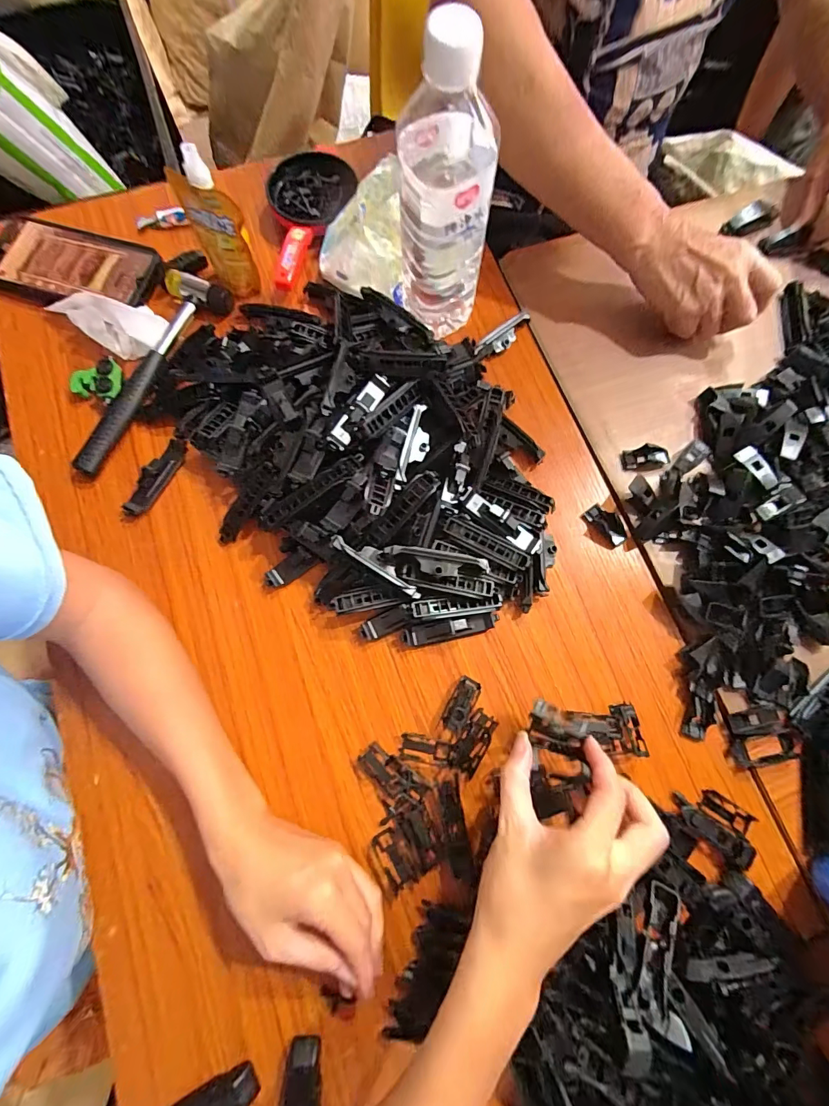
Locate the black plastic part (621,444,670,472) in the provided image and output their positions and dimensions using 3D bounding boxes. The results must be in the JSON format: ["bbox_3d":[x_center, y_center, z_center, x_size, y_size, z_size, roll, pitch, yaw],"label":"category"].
[{"bbox_3d":[0.213,-0.086,0.397,0.042,0.009,0.022,-7,76,-2],"label":"black plastic part"}]

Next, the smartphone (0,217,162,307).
[{"bbox_3d":[-0.337,-0.285,0.423,0.175,0.013,0.073,15,74,3],"label":"smartphone"}]

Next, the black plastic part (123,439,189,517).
[{"bbox_3d":[-0.228,-0.067,0.381,0.018,0.019,0.077,24,77,5],"label":"black plastic part"}]

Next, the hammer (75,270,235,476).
[{"bbox_3d":[-0.257,-0.172,0.407,0.064,0.026,0.214,28,77,6],"label":"hammer"}]

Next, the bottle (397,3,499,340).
[{"bbox_3d":[0.023,-0.259,0.330,0.065,0.203,0.065,4,76,0],"label":"bottle"}]

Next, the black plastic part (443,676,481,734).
[{"bbox_3d":[0.038,0.121,0.344,0.018,0.015,0.042,26,77,6],"label":"black plastic part"}]

